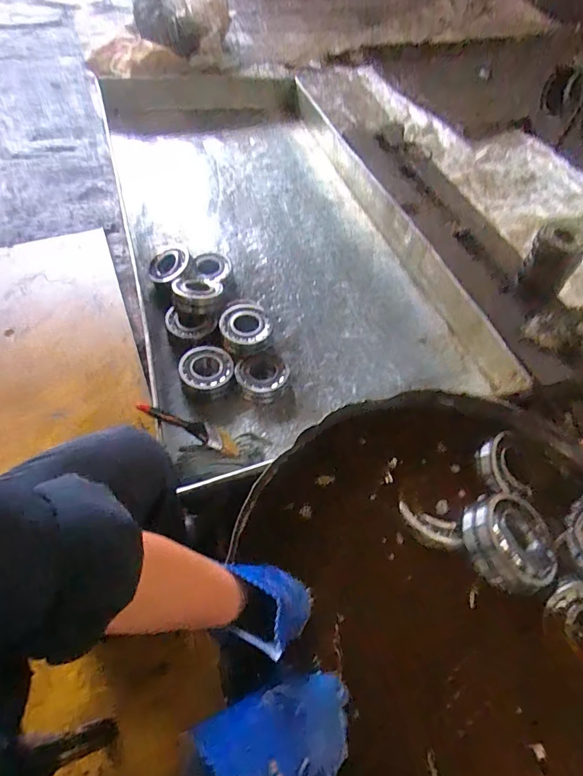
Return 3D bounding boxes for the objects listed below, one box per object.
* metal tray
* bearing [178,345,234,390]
[{"bbox_3d":[-0.043,-0.365,1.089,0.707,0.113,1.181,-13,57,-14],"label":"metal tray"},{"bbox_3d":[-0.181,-0.037,0.891,0.112,0.041,0.103,-6,56,-9],"label":"bearing"}]

